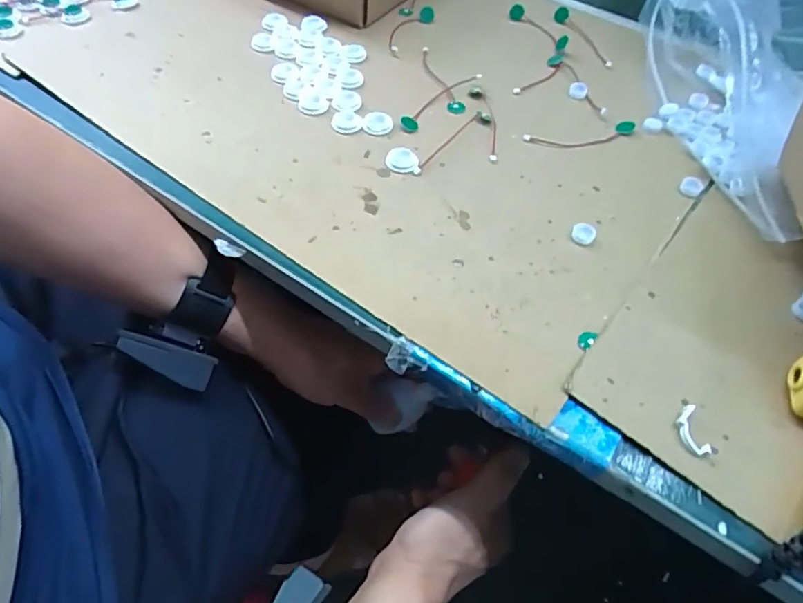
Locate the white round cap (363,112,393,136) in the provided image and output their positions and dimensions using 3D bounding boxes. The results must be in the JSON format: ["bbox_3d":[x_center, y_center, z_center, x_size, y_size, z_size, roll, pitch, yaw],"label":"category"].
[{"bbox_3d":[-0.019,-0.136,0.411,0.023,0.004,0.023,1,54,-2],"label":"white round cap"}]

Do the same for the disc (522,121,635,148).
[{"bbox_3d":[0.138,-0.126,0.412,0.088,0.007,0.020,-10,55,-10],"label":"disc"}]

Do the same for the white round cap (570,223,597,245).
[{"bbox_3d":[0.118,-0.044,0.348,0.015,0.007,0.014,1,54,-2],"label":"white round cap"}]

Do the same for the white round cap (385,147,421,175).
[{"bbox_3d":[0.000,-0.101,0.385,0.023,0.006,0.023,-3,54,-5],"label":"white round cap"}]

